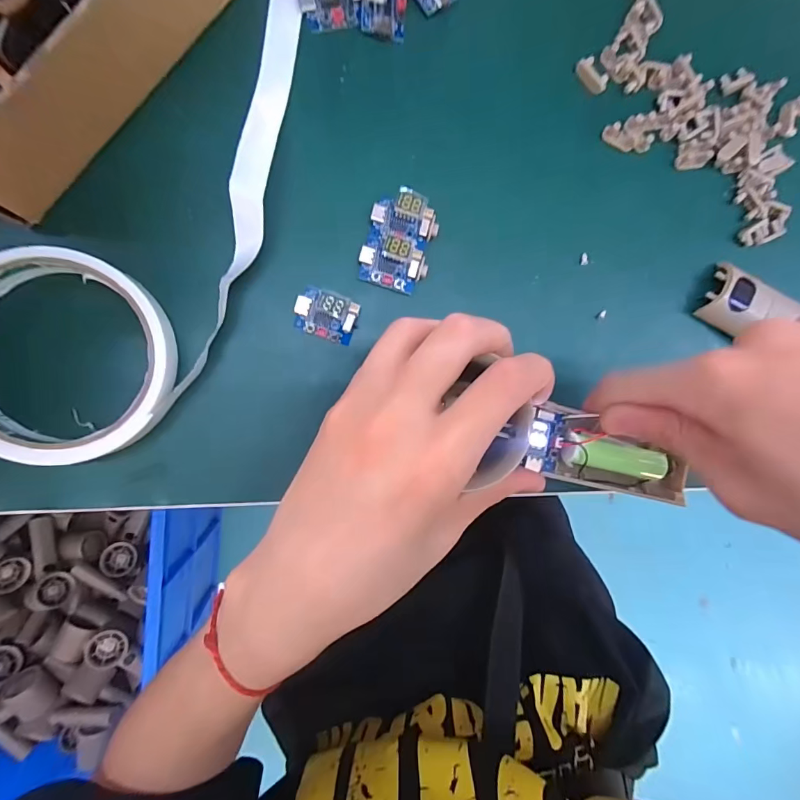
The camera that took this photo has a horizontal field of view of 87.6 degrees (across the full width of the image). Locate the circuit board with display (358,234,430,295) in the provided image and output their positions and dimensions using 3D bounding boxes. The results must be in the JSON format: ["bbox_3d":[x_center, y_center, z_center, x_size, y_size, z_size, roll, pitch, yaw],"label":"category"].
[{"bbox_3d":[-0.003,-0.069,0.208,0.033,0.012,0.024,15,89,-10],"label":"circuit board with display"}]

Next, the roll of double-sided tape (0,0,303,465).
[{"bbox_3d":[-0.114,-0.087,0.187,0.099,0.022,0.241,26,87,-9],"label":"roll of double-sided tape"}]

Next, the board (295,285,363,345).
[{"bbox_3d":[-0.036,-0.042,0.204,0.030,0.012,0.021,21,88,-9],"label":"board"}]

